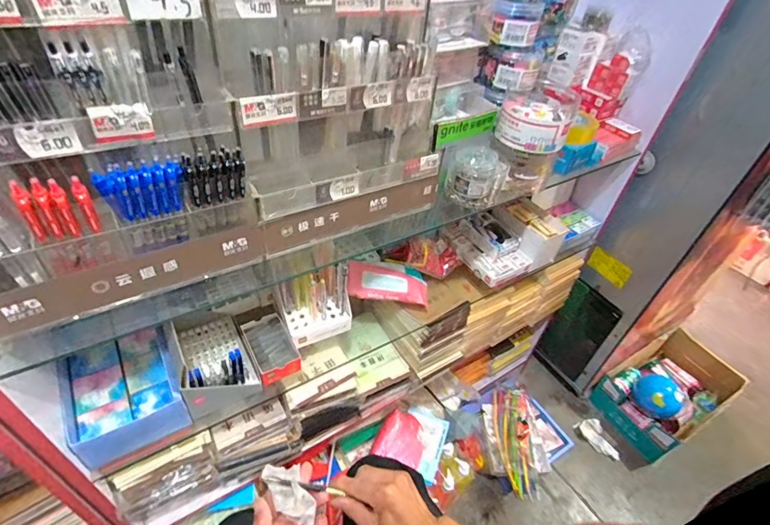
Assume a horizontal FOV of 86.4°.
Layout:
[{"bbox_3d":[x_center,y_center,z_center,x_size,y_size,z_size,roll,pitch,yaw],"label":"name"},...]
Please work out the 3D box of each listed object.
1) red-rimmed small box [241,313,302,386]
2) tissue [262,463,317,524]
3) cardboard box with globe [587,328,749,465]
[{"bbox_3d":[-0.199,0.150,0.722,0.071,0.035,0.120,-19,48,-26],"label":"red-rimmed small box"},{"bbox_3d":[-0.120,0.291,0.525,0.047,0.014,0.095,-29,39,-33],"label":"tissue"},{"bbox_3d":[0.971,0.430,1.406,0.455,0.184,0.276,-20,48,-27],"label":"cardboard box with globe"}]

